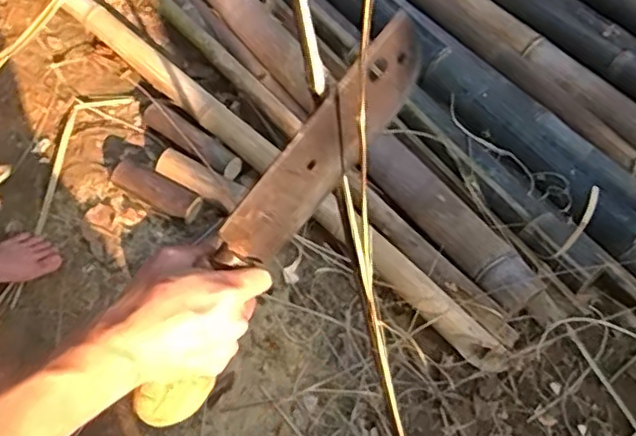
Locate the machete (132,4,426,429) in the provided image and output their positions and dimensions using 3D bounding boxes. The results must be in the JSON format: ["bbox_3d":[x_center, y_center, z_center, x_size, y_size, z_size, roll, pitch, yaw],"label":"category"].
[{"bbox_3d":[-0.035,0.011,0.515,0.040,0.082,0.370,36,96,15],"label":"machete"}]

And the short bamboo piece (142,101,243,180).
[{"bbox_3d":[-0.273,-0.166,1.415,0.269,0.048,0.065,34,65,16],"label":"short bamboo piece"}]

